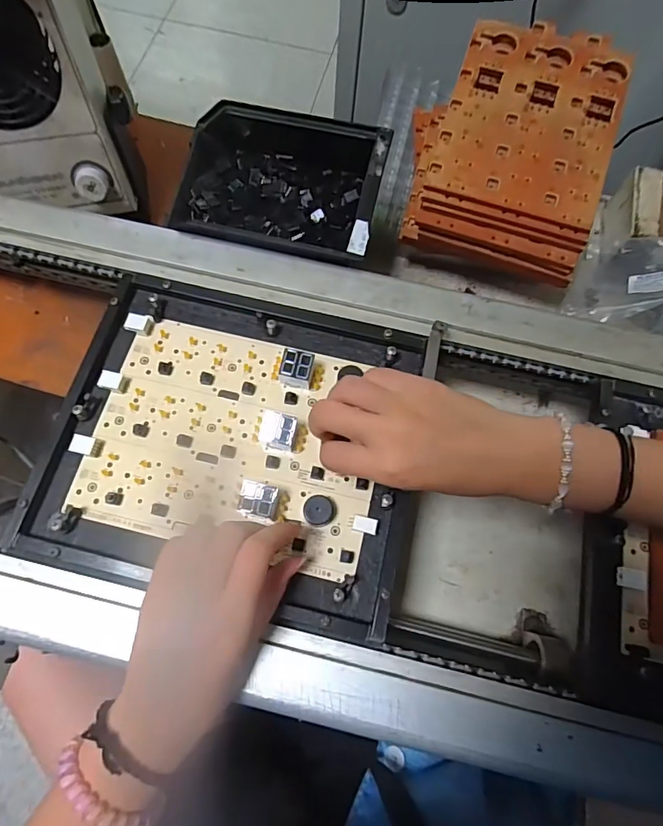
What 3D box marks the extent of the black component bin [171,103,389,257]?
[{"bbox_3d":[-0.049,-0.218,0.441,0.186,0.062,0.149,11,73,4],"label":"black component bin"}]

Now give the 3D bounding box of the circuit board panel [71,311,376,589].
[{"bbox_3d":[-0.072,0.016,0.351,0.216,0.027,0.162,12,74,2],"label":"circuit board panel"}]

